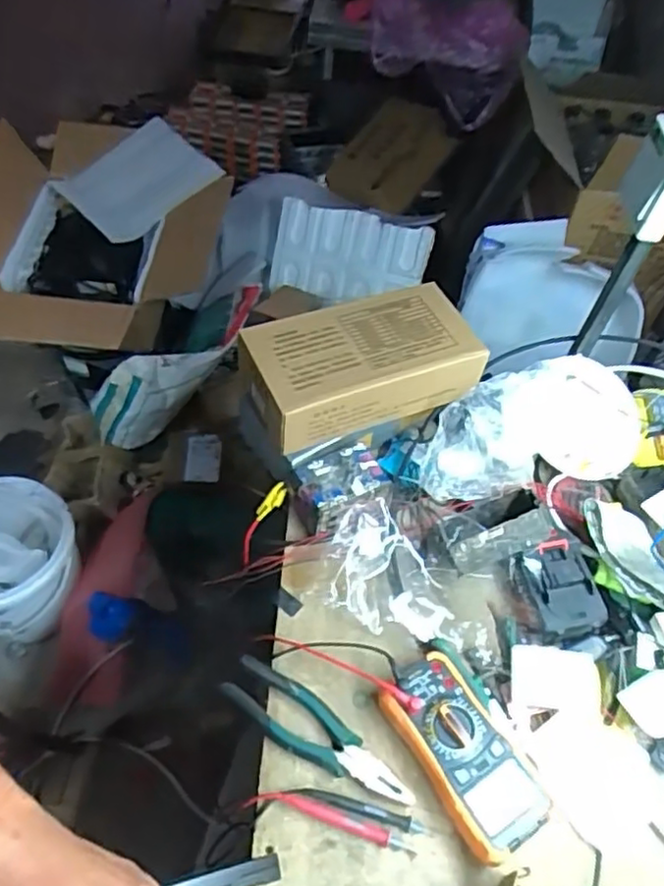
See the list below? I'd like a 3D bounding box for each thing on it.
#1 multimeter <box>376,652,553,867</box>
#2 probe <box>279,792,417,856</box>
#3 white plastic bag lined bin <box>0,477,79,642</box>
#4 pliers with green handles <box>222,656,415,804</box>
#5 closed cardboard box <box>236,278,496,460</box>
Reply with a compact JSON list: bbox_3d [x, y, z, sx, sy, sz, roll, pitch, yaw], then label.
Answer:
[{"bbox_3d":[0.123,0.283,0.619,0.094,0.034,0.170,-24,58,-22],"label":"multimeter"},{"bbox_3d":[0.013,0.338,0.594,0.125,0.009,0.014,18,53,9],"label":"probe"},{"bbox_3d":[-0.629,0.237,1.304,0.256,0.250,0.261,3,52,-3],"label":"white plastic bag lined bin"},{"bbox_3d":[-0.011,0.271,0.625,0.194,0.020,0.053,31,56,17],"label":"pliers with green handles"},{"bbox_3d":[0.031,-0.088,0.777,0.262,0.086,0.137,-14,55,-16],"label":"closed cardboard box"}]

